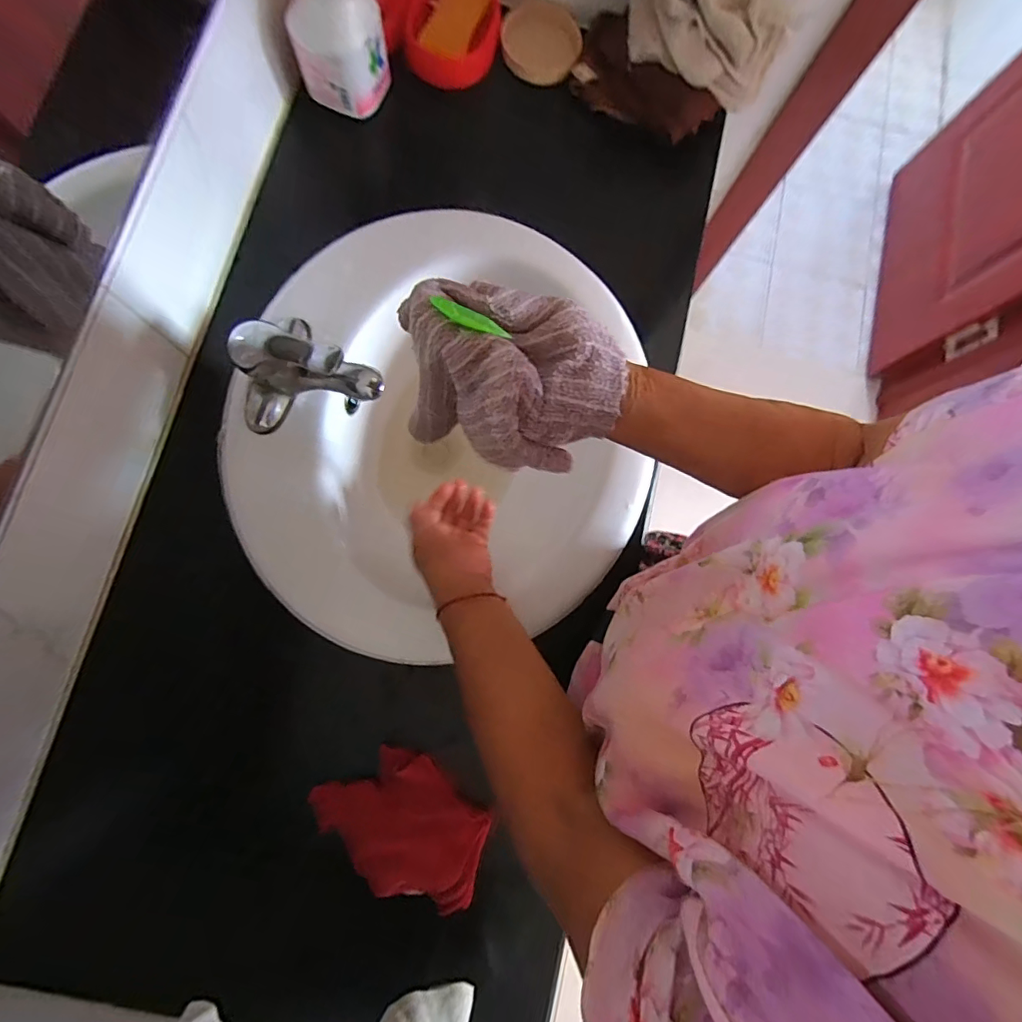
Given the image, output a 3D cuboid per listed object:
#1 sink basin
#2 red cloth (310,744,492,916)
[{"bbox_3d":[-0.068,-0.090,0.562,0.431,0.154,0.503,15,80,-2],"label":"sink basin"},{"bbox_3d":[-0.099,0.297,0.464,0.161,0.014,0.107,40,80,3],"label":"red cloth"}]

